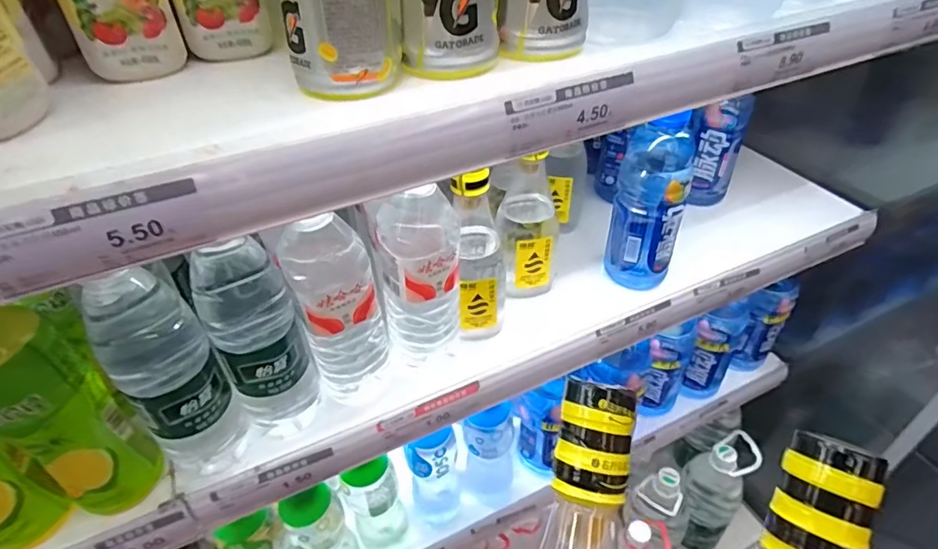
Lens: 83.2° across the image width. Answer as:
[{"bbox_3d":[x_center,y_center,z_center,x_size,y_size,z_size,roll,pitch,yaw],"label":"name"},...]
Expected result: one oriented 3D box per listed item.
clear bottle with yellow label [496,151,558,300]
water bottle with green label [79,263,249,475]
[{"bbox_3d":[0.061,-0.054,0.562,0.065,0.160,0.071,-9,41,-6],"label":"clear bottle with yellow label"},{"bbox_3d":[-0.221,0.076,0.397,0.062,0.190,0.062,29,50,33],"label":"water bottle with green label"}]

